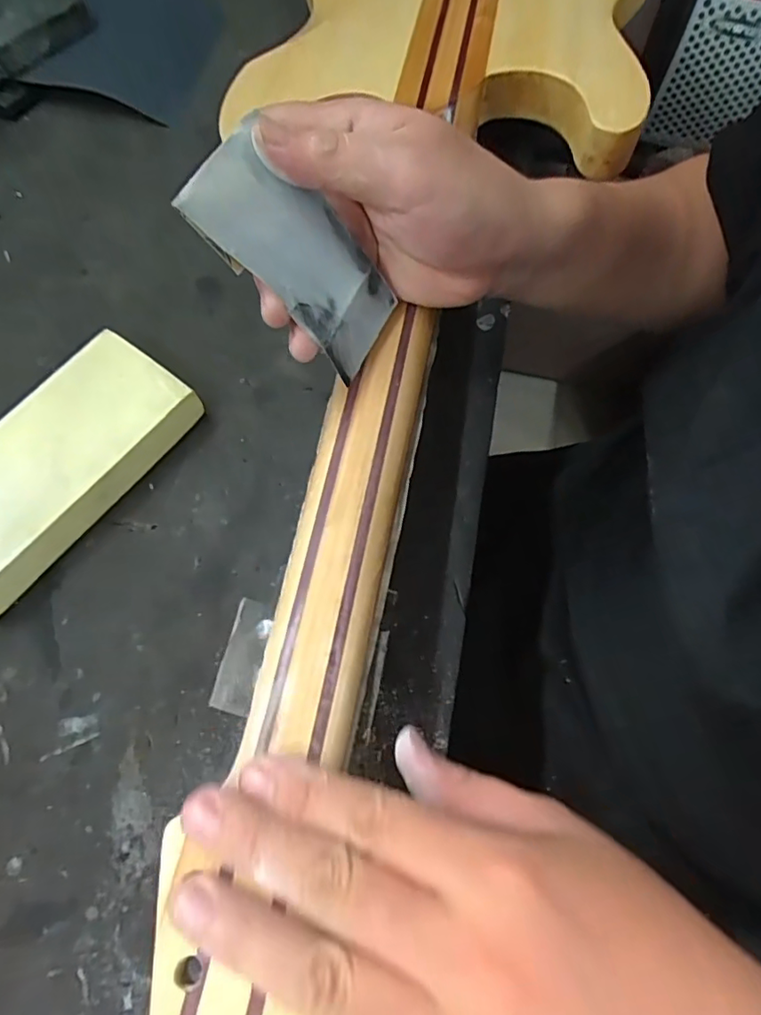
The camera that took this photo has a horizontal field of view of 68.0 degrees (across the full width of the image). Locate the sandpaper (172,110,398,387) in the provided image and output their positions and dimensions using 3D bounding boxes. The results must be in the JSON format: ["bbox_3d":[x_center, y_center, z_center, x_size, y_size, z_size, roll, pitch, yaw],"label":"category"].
[{"bbox_3d":[-0.035,-0.115,0.262,0.008,0.109,0.061,-1,59,46],"label":"sandpaper"}]

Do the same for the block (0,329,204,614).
[{"bbox_3d":[-0.188,-0.022,0.329,0.084,0.034,0.170,36,73,12],"label":"block"}]

